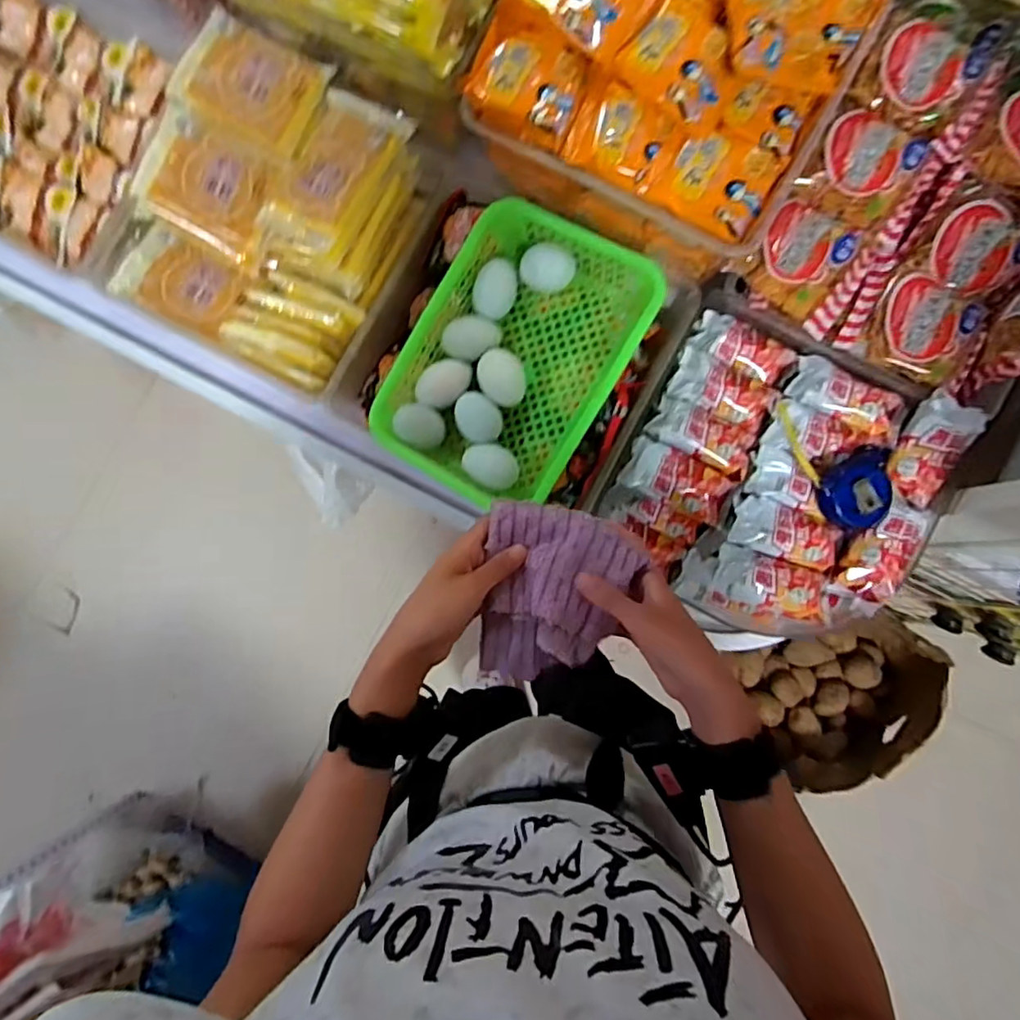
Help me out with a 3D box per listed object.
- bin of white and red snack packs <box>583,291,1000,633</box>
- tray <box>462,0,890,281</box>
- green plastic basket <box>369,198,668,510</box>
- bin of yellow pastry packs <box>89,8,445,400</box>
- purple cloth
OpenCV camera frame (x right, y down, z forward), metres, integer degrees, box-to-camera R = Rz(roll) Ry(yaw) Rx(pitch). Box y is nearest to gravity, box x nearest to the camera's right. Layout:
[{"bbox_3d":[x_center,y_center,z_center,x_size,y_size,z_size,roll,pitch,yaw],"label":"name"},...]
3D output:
[{"bbox_3d":[0.267,-0.037,0.605,0.295,0.088,0.289,29,87,3],"label":"bin of white and red snack packs"},{"bbox_3d":[0.148,-0.416,0.548,0.305,0.112,0.307,26,87,3],"label":"tray"},{"bbox_3d":[0.001,-0.150,0.586,0.206,0.069,0.279,31,87,4],"label":"green plastic basket"},{"bbox_3d":[-0.252,-0.311,0.621,0.296,0.093,0.293,29,87,3],"label":"bin of yellow pastry packs"},{"bbox_3d":[0.036,0.061,0.428,0.107,0.030,0.124,5,86,2],"label":"purple cloth"}]

